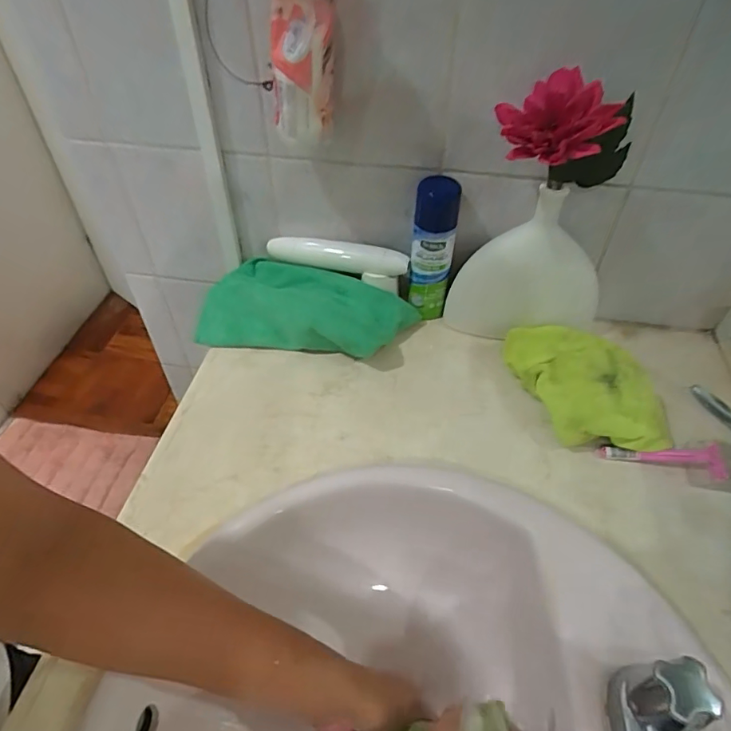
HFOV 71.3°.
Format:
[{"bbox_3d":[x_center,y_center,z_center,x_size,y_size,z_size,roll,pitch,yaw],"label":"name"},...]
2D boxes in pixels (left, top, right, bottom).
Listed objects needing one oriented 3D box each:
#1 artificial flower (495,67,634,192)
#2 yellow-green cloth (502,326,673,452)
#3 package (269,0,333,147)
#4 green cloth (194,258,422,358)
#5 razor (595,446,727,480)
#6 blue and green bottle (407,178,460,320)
[{"bbox_3d":[0.178,-0.207,0.470,0.118,0.095,0.095,20,48,18],"label":"artificial flower"},{"bbox_3d":[0.236,0.018,0.551,0.114,0.048,0.183,-15,49,-13],"label":"yellow-green cloth"},{"bbox_3d":[-0.059,-0.287,0.445,0.060,0.176,0.051,-2,45,-3],"label":"package"},{"bbox_3d":[-0.069,-0.068,0.631,0.253,0.052,0.118,8,47,8],"label":"green cloth"},{"bbox_3d":[0.295,0.094,0.506,0.116,0.016,0.035,1,47,1],"label":"razor"},{"bbox_3d":[0.078,-0.138,0.610,0.050,0.168,0.051,5,47,5],"label":"blue and green bottle"}]

